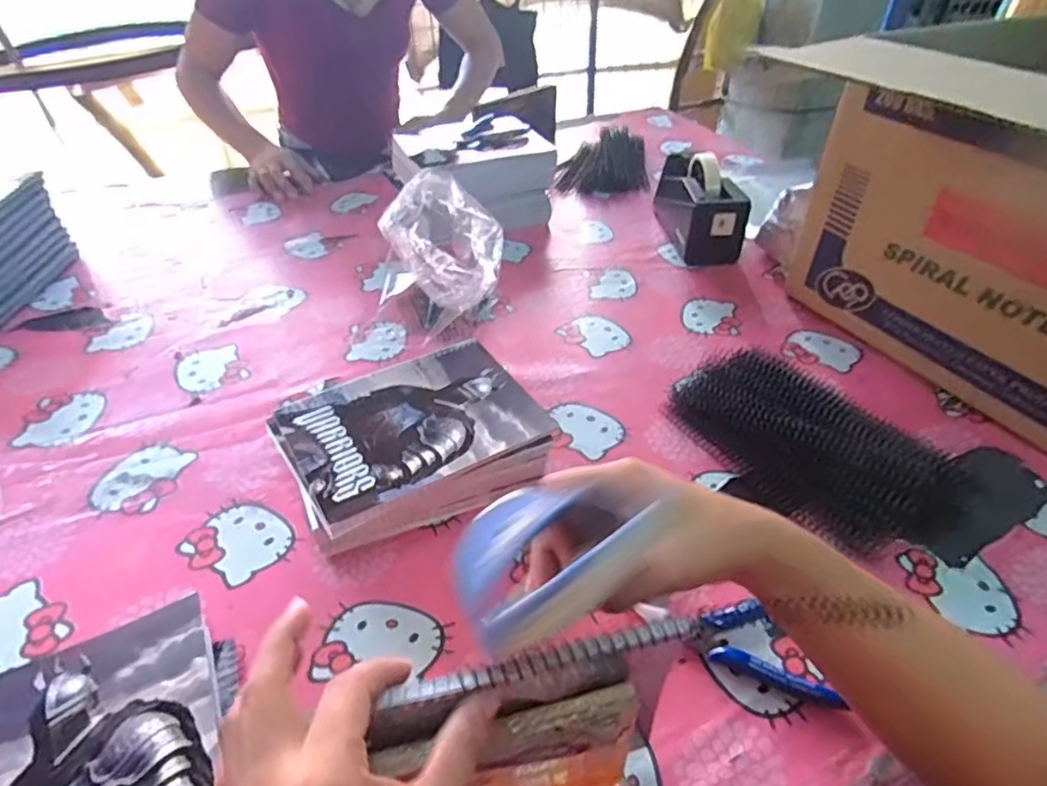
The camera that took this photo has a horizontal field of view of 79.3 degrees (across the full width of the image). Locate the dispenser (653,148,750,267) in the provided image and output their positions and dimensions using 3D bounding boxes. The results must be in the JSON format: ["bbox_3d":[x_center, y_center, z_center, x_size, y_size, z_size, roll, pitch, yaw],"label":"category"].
[{"bbox_3d":[0.256,-0.280,0.913,0.089,0.111,0.198,1,40,0],"label":"dispenser"}]

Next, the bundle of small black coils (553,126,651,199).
[{"bbox_3d":[0.152,-0.435,1.164,0.157,0.026,0.281,7,41,7],"label":"bundle of small black coils"}]

